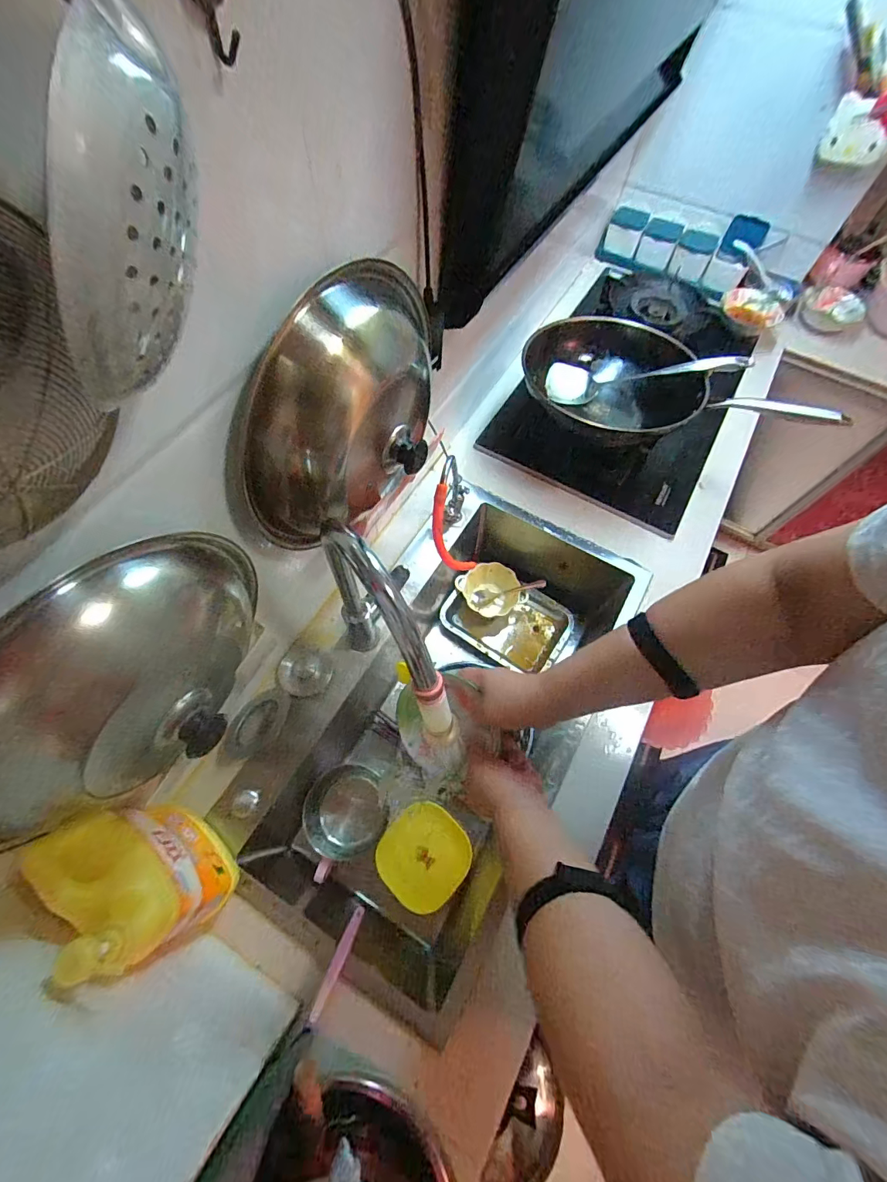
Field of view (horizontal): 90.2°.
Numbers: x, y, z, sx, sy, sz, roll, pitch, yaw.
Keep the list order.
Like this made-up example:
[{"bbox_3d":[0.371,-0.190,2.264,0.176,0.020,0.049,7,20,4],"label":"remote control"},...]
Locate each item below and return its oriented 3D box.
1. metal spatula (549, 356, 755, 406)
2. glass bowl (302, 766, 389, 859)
[{"bbox_3d":[0.375,-0.408,0.829,0.350,0.054,0.079,1,64,20],"label":"metal spatula"},{"bbox_3d":[-0.168,0.372,0.749,0.127,0.063,0.135,1,65,-2],"label":"glass bowl"}]

